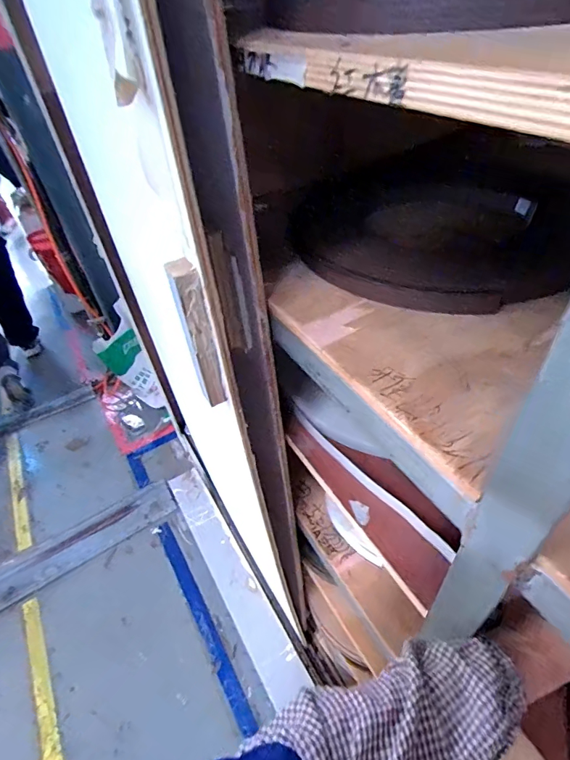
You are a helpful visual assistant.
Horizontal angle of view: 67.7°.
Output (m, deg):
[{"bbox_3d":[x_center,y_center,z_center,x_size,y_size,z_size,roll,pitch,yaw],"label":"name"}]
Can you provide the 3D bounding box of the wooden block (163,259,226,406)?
[{"bbox_3d":[-0.074,-0.034,0.384,0.021,0.163,0.014,-12,45,-4],"label":"wooden block"}]

